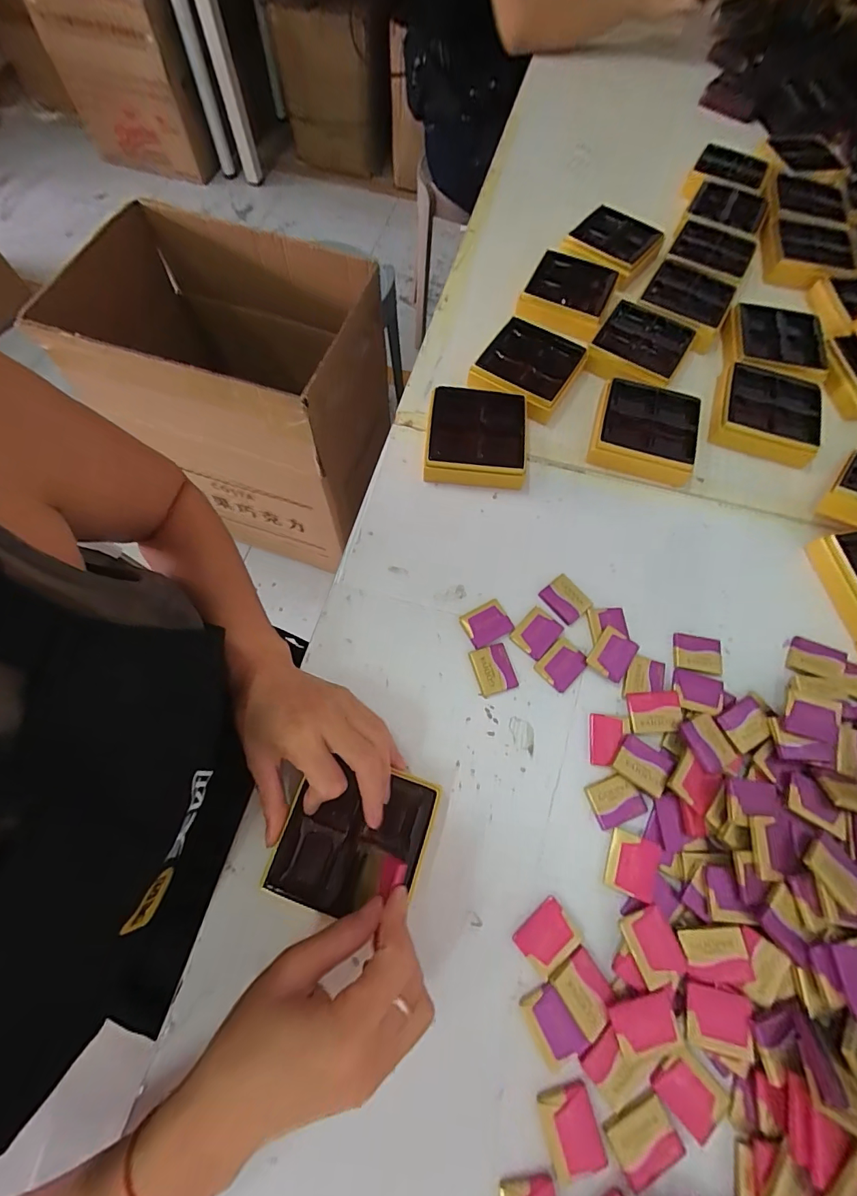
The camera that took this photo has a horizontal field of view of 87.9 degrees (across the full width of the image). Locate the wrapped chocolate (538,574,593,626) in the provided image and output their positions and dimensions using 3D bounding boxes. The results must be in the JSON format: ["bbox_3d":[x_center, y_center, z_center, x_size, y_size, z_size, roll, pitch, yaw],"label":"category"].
[{"bbox_3d":[0.122,0.001,0.395,0.032,0.004,0.038,-39,73,-14],"label":"wrapped chocolate"}]

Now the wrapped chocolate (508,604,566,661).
[{"bbox_3d":[0.094,0.030,0.385,0.033,0.004,0.041,39,74,14],"label":"wrapped chocolate"}]

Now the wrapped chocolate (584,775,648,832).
[{"bbox_3d":[0.143,0.154,0.337,0.040,0.004,0.032,-19,69,-7],"label":"wrapped chocolate"}]

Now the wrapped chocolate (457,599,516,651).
[{"bbox_3d":[0.051,0.022,0.387,0.038,0.004,0.034,-26,70,-9],"label":"wrapped chocolate"}]

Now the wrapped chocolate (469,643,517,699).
[{"bbox_3d":[0.055,0.060,0.374,0.032,0.005,0.039,-15,69,-5],"label":"wrapped chocolate"}]

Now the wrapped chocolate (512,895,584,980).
[{"bbox_3d":[0.082,0.233,0.305,0.039,0.005,0.032,-36,72,-13],"label":"wrapped chocolate"}]

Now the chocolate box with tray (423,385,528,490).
[{"bbox_3d":[0.048,-0.163,0.445,0.098,0.027,0.098,4,68,2],"label":"chocolate box with tray"}]

